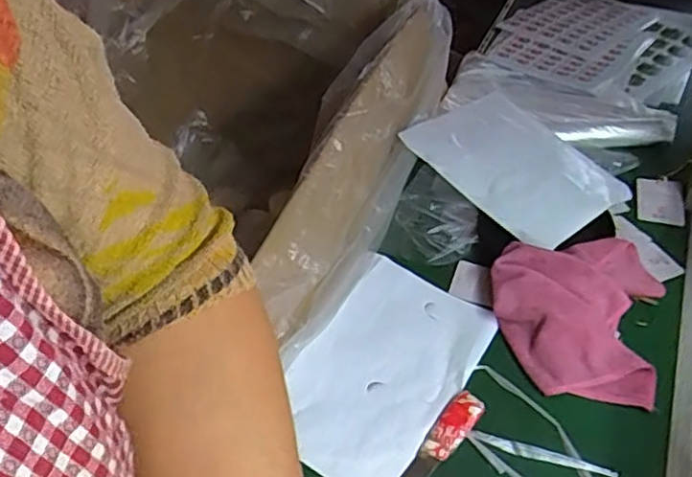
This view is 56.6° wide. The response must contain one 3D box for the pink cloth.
[{"bbox_3d":[0.221,0.063,0.608,0.163,0.044,0.173,9,46,10],"label":"pink cloth"}]

